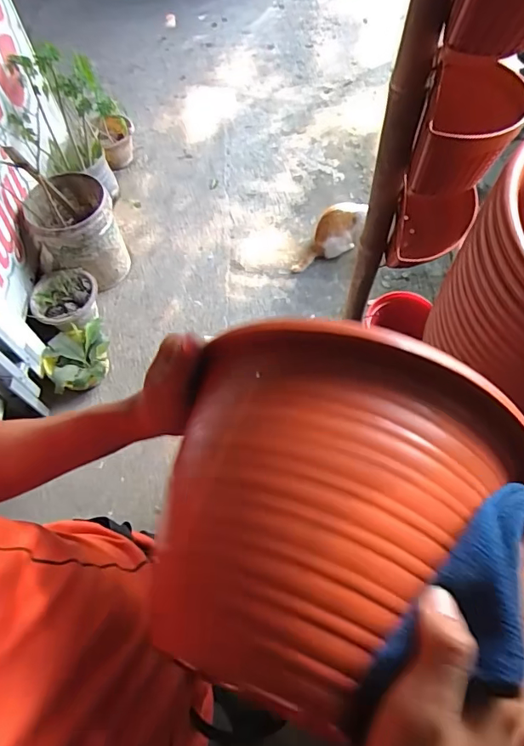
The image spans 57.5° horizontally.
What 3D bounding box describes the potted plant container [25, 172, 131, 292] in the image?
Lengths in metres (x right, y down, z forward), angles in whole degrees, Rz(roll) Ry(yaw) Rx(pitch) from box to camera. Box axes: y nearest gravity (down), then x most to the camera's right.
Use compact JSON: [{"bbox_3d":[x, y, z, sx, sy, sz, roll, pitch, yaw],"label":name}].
[{"bbox_3d":[-0.677,-0.499,1.779,0.304,0.377,0.261,-28,64,-11],"label":"potted plant container"}]

